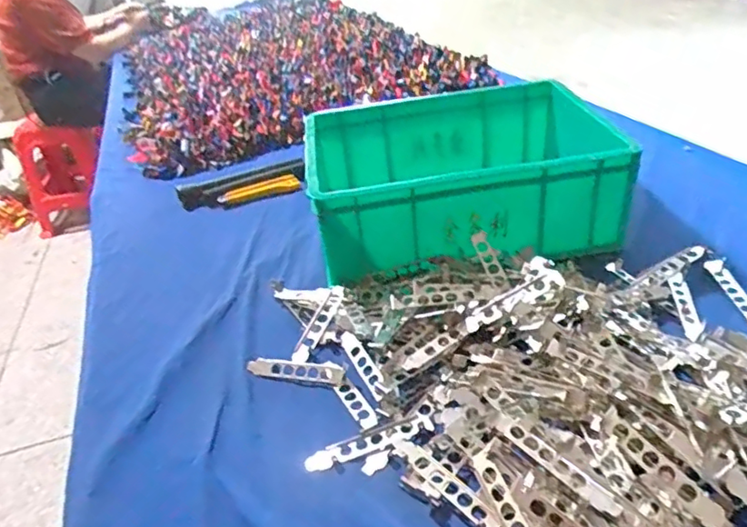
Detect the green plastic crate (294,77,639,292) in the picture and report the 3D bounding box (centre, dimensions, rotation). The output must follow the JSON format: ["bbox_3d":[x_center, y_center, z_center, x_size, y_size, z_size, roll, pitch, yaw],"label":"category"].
[{"bbox_3d":[0.118,-0.126,0.855,0.403,0.139,0.315,-7,33,1],"label":"green plastic crate"}]

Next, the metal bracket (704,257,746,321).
[{"bbox_3d":[0.416,0.035,0.671,0.026,0.011,0.122,-6,33,3],"label":"metal bracket"}]

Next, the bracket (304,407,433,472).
[{"bbox_3d":[-0.002,0.165,0.554,0.128,0.005,0.028,-17,34,-14],"label":"bracket"}]

